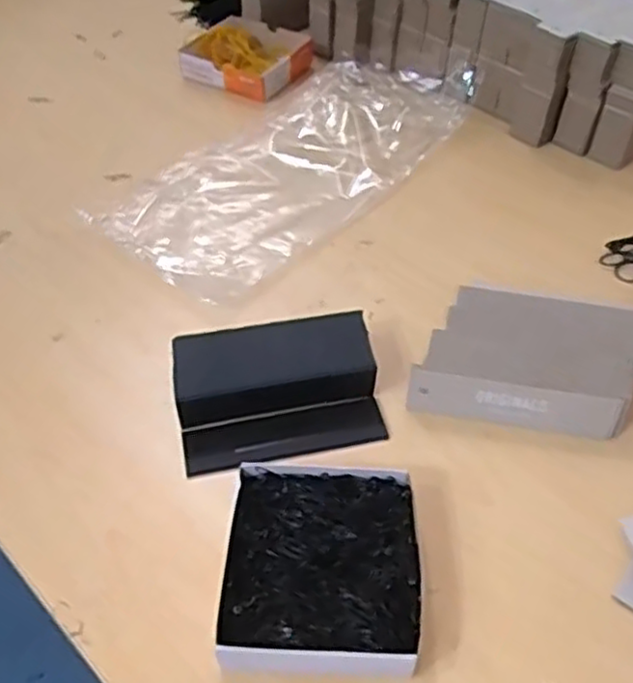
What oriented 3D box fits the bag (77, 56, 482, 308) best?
[{"bbox_3d":[-0.011,-0.169,0.644,0.163,0.031,0.367,32,54,27],"label":"bag"}]

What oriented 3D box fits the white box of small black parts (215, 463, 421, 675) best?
[{"bbox_3d":[0.003,0.117,0.376,0.094,0.027,0.110,3,47,3],"label":"white box of small black parts"}]

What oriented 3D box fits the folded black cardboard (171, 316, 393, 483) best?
[{"bbox_3d":[-0.025,0.029,0.460,0.124,0.029,0.087,-9,47,-8],"label":"folded black cardboard"}]

